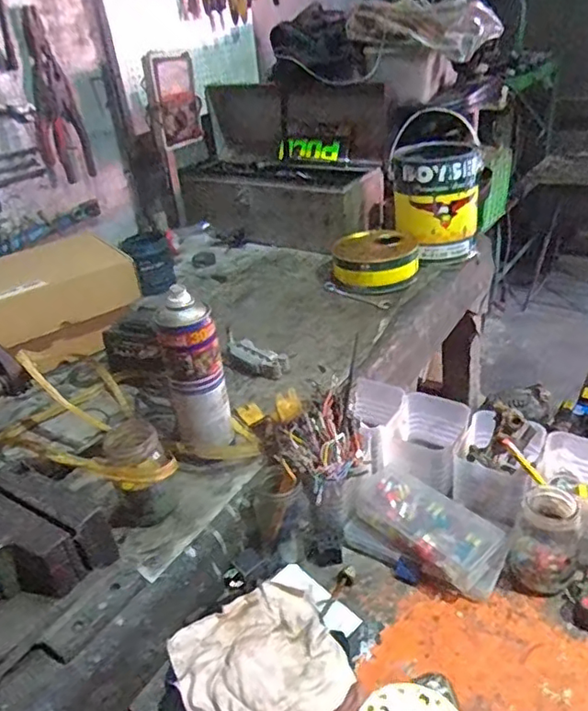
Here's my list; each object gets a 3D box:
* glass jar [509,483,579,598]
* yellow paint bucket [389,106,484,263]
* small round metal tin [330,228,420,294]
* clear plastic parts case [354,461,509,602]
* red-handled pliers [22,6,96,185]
[{"bbox_3d":[0.261,0.191,0.604,0.060,0.104,0.058,-4,32,3],"label":"glass jar"},{"bbox_3d":[0.281,-0.326,1.168,0.167,0.227,0.166,2,33,13],"label":"yellow paint bucket"},{"bbox_3d":[0.157,-0.183,1.133,0.165,0.067,0.156,-4,32,3],"label":"small round metal tin"},{"bbox_3d":[0.152,0.193,0.657,0.078,0.044,0.165,-28,38,-31],"label":"clear plastic parts case"},{"bbox_3d":[-0.453,-0.469,1.098,0.032,0.297,0.110,10,45,19],"label":"red-handled pliers"}]

